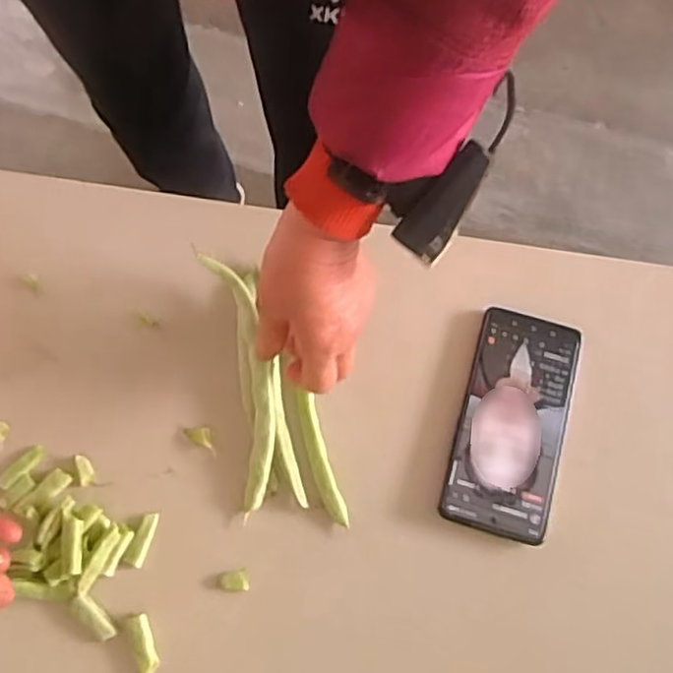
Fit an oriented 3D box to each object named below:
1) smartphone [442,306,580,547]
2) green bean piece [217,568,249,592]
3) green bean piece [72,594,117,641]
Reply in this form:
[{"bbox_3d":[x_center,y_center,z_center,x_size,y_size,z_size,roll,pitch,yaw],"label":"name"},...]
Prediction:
[{"bbox_3d":[0.130,0.061,0.505,0.076,0.014,0.163,16,73,5],"label":"smartphone"},{"bbox_3d":[-0.071,0.169,0.475,0.020,0.005,0.015,-14,73,-5],"label":"green bean piece"},{"bbox_3d":[-0.163,0.188,0.461,0.012,0.008,0.035,-42,77,-12],"label":"green bean piece"}]

